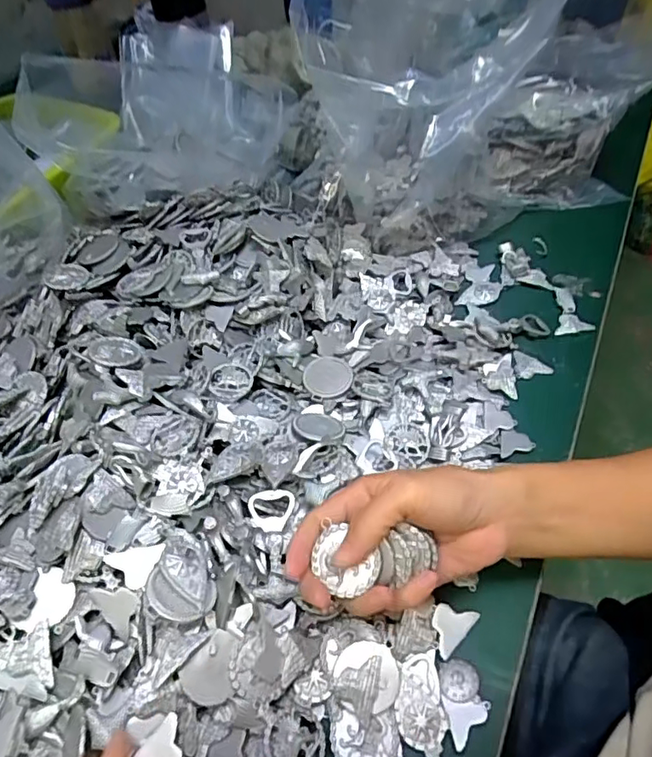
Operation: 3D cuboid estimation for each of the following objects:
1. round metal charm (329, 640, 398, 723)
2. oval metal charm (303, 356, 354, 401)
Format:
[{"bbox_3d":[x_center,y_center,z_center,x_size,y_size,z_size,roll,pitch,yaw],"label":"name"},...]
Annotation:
[{"bbox_3d":[0.023,0.169,0.320,0.036,0.005,0.035,-1,50,2],"label":"round metal charm"},{"bbox_3d":[0.002,-0.002,0.457,0.041,0.007,0.039,-21,52,-15],"label":"oval metal charm"}]

